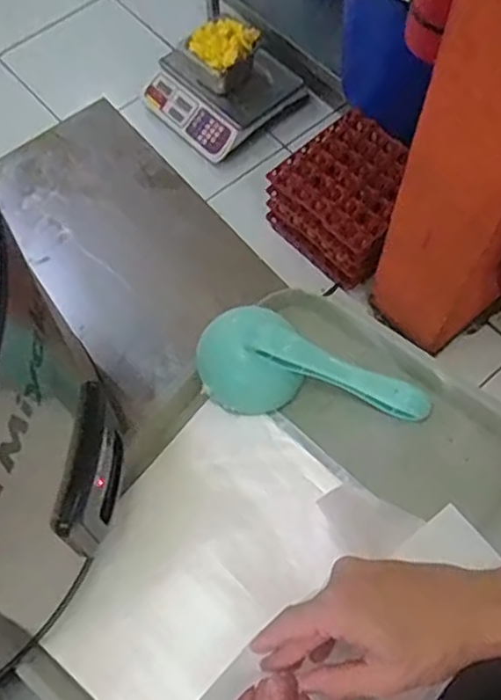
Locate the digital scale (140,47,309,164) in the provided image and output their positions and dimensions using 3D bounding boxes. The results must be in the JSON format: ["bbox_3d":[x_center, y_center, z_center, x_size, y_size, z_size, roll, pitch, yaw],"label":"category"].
[{"bbox_3d":[-0.072,-0.701,1.839,0.324,0.159,0.305,-36,69,-15],"label":"digital scale"}]

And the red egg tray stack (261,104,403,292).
[{"bbox_3d":[0.241,-0.346,1.631,0.304,0.222,0.284,42,72,18],"label":"red egg tray stack"}]

